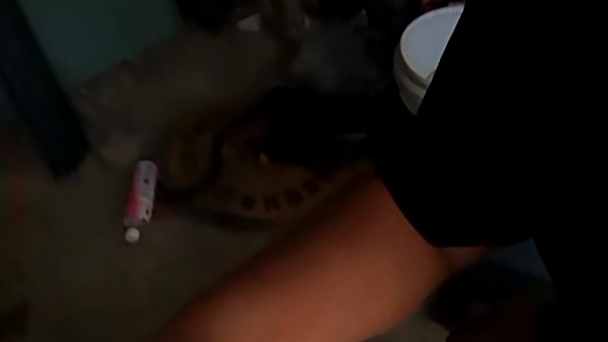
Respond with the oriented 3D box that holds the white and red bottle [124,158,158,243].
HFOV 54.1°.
[{"bbox_3d":[-0.407,0.070,1.480,0.068,0.063,0.206,-1,49,3],"label":"white and red bottle"}]

